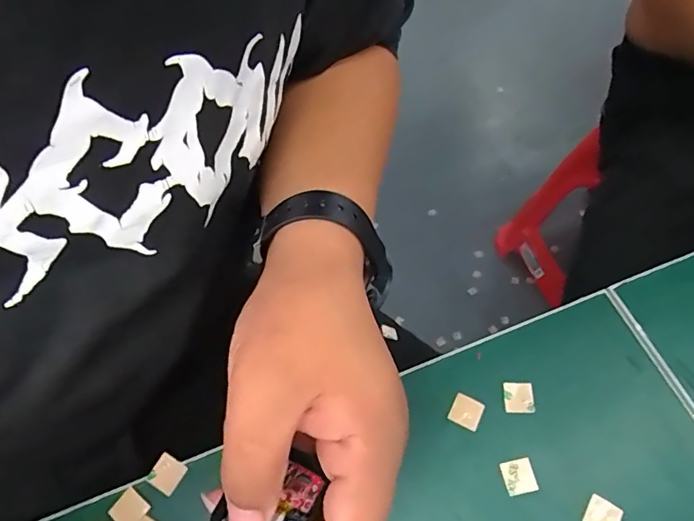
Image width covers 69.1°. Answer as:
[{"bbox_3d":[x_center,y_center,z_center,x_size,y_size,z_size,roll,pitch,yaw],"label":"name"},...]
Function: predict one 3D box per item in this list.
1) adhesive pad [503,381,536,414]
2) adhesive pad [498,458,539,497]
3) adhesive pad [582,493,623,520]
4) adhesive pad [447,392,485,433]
[{"bbox_3d":[0.091,0.073,0.267,0.015,0.004,0.016,2,62,2],"label":"adhesive pad"},{"bbox_3d":[0.085,0.107,0.249,0.015,0.004,0.016,-11,63,-5],"label":"adhesive pad"},{"bbox_3d":[0.122,0.122,0.240,0.016,0.004,0.016,29,67,15],"label":"adhesive pad"},{"bbox_3d":[0.063,0.079,0.264,0.016,0.004,0.015,25,65,13],"label":"adhesive pad"}]

